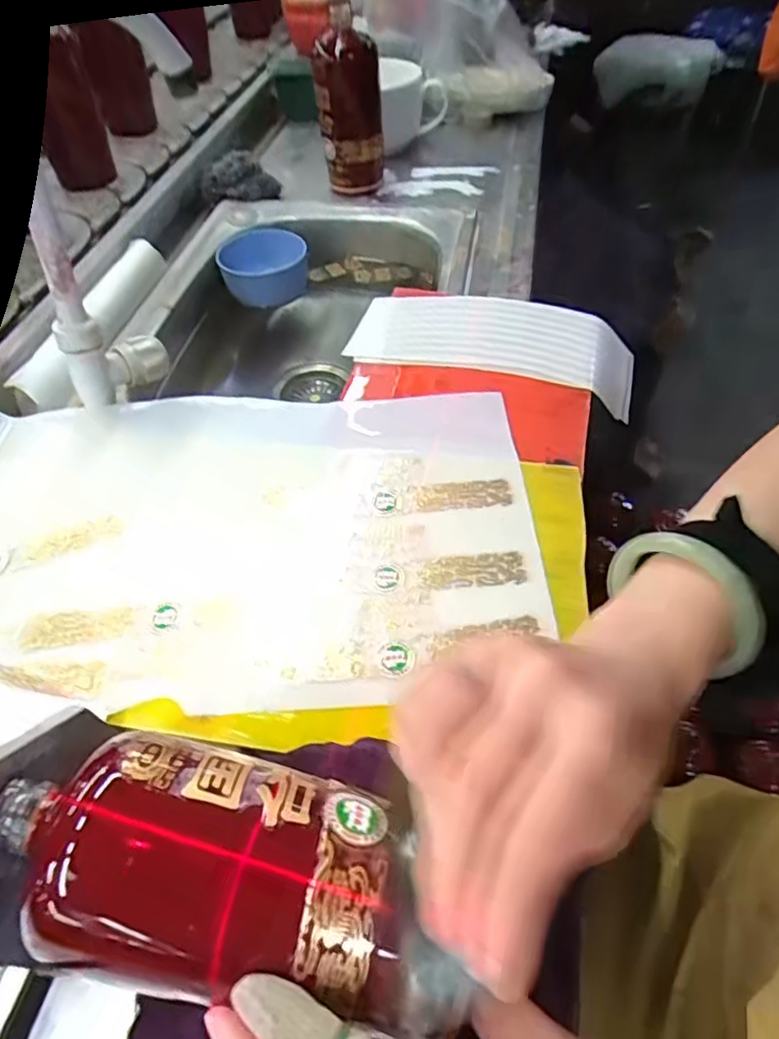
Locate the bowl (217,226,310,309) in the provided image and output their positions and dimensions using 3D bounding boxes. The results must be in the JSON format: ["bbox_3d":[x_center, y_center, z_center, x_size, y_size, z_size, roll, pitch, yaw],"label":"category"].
[{"bbox_3d":[-0.154,-0.307,0.740,0.106,0.069,0.095,-6,52,-5],"label":"bowl"}]

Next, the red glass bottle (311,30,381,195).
[{"bbox_3d":[-0.047,-0.486,0.725,0.077,0.164,0.063,-6,53,-2],"label":"red glass bottle"}]

